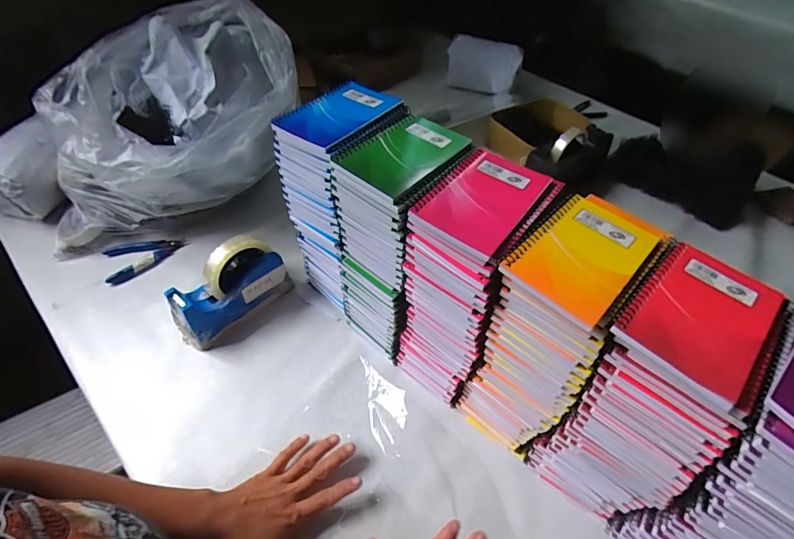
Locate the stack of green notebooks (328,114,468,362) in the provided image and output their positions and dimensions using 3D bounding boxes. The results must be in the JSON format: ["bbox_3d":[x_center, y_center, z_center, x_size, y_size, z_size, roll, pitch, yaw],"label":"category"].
[{"bbox_3d":[0.000,-0.022,0.503,0.100,0.285,0.132,30,56,21],"label":"stack of green notebooks"}]

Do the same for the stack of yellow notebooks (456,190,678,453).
[{"bbox_3d":[0.155,0.075,0.436,0.102,0.280,0.140,30,54,21],"label":"stack of yellow notebooks"}]

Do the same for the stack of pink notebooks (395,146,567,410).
[{"bbox_3d":[0.079,0.028,0.467,0.100,0.284,0.131,32,55,22],"label":"stack of pink notebooks"}]

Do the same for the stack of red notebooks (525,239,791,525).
[{"bbox_3d":[0.229,0.130,0.397,0.109,0.280,0.140,34,57,23],"label":"stack of red notebooks"}]

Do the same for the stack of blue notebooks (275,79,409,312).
[{"bbox_3d":[-0.067,-0.076,0.543,0.096,0.286,0.133,32,56,22],"label":"stack of blue notebooks"}]

